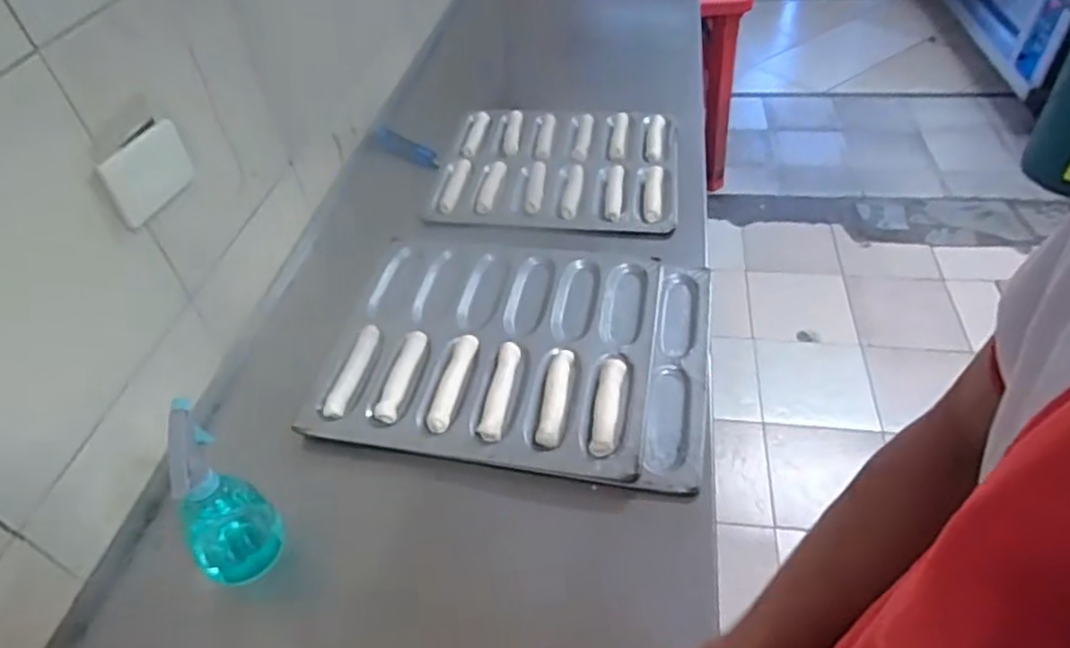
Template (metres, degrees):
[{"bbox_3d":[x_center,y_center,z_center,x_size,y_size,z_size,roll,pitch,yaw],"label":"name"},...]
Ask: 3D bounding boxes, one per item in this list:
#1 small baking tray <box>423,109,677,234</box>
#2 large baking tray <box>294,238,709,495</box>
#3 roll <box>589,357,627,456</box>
[{"bbox_3d":[0.038,-0.278,1.132,0.399,0.034,0.332,5,48,7],"label":"small baking tray"},{"bbox_3d":[-0.021,0.018,0.841,0.465,0.022,0.352,7,48,9],"label":"large baking tray"},{"bbox_3d":[0.085,0.092,0.751,0.029,0.020,0.124,7,48,9],"label":"roll"}]

